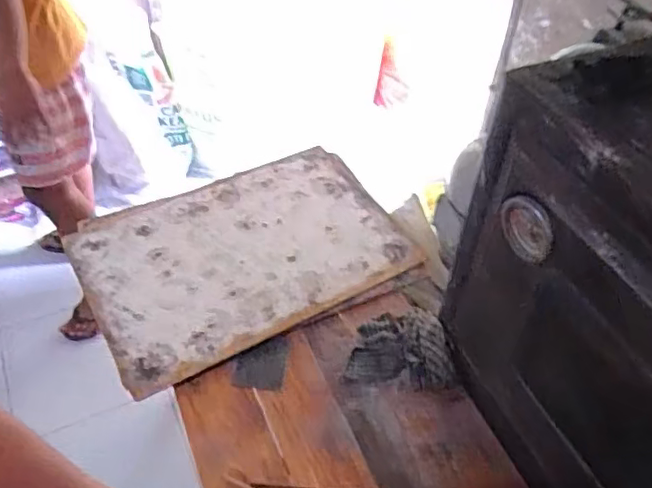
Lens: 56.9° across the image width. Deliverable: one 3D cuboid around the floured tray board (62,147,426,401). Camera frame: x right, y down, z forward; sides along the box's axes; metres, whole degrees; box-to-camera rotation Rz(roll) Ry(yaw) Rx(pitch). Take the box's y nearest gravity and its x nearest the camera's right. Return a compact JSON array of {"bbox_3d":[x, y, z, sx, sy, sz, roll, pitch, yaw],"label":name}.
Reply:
[{"bbox_3d":[-0.155,0.007,1.158,0.577,0.027,0.399,-22,50,-23],"label":"floured tray board"}]

